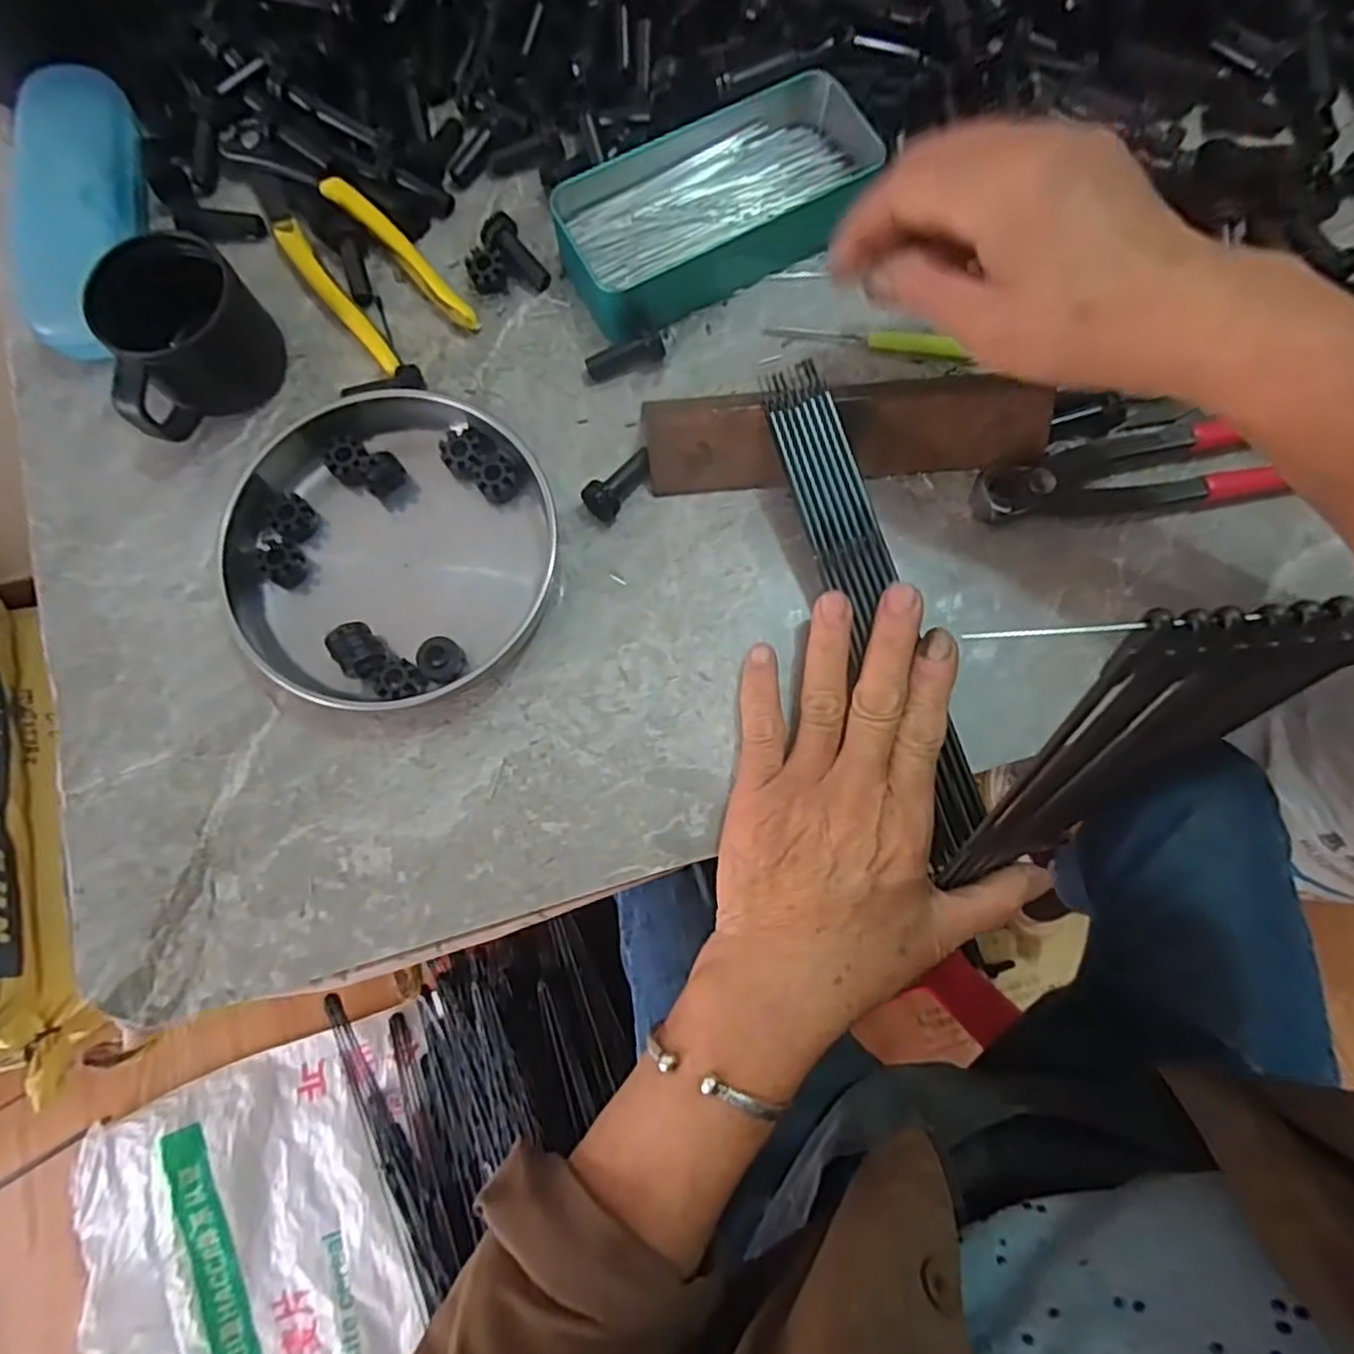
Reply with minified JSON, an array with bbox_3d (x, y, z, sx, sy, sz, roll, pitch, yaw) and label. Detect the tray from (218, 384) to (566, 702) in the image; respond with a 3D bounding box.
[{"bbox_3d":[-0.126,-0.059,0.320,0.136,0.020,0.141,0,77,1],"label":"tray"}]

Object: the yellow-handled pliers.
[{"bbox_3d":[-0.168,-0.217,0.350,0.049,0.020,0.163,-39,79,-8],"label":"yellow-handled pliers"}]

